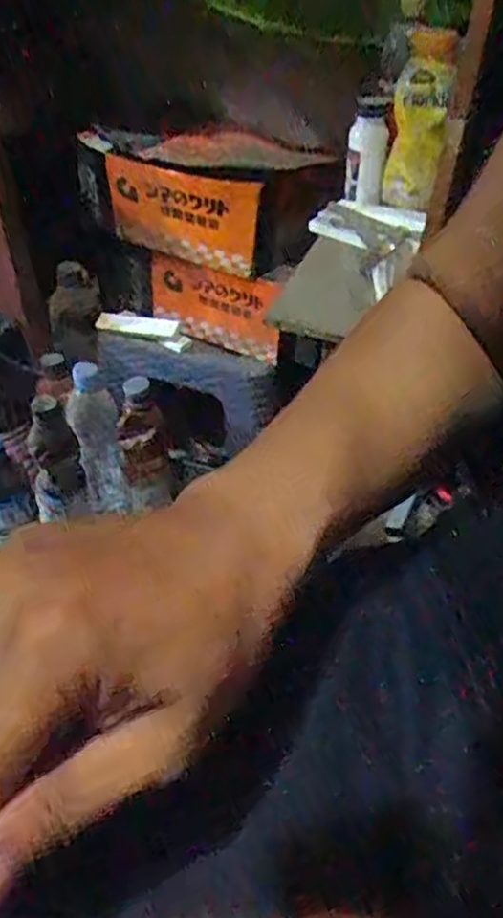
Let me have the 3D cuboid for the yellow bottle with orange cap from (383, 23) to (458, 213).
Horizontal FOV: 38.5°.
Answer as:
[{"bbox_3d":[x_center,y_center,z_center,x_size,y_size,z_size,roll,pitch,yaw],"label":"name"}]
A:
[{"bbox_3d":[0.162,-0.325,0.695,0.050,0.147,0.048,12,43,11],"label":"yellow bottle with orange cap"}]

